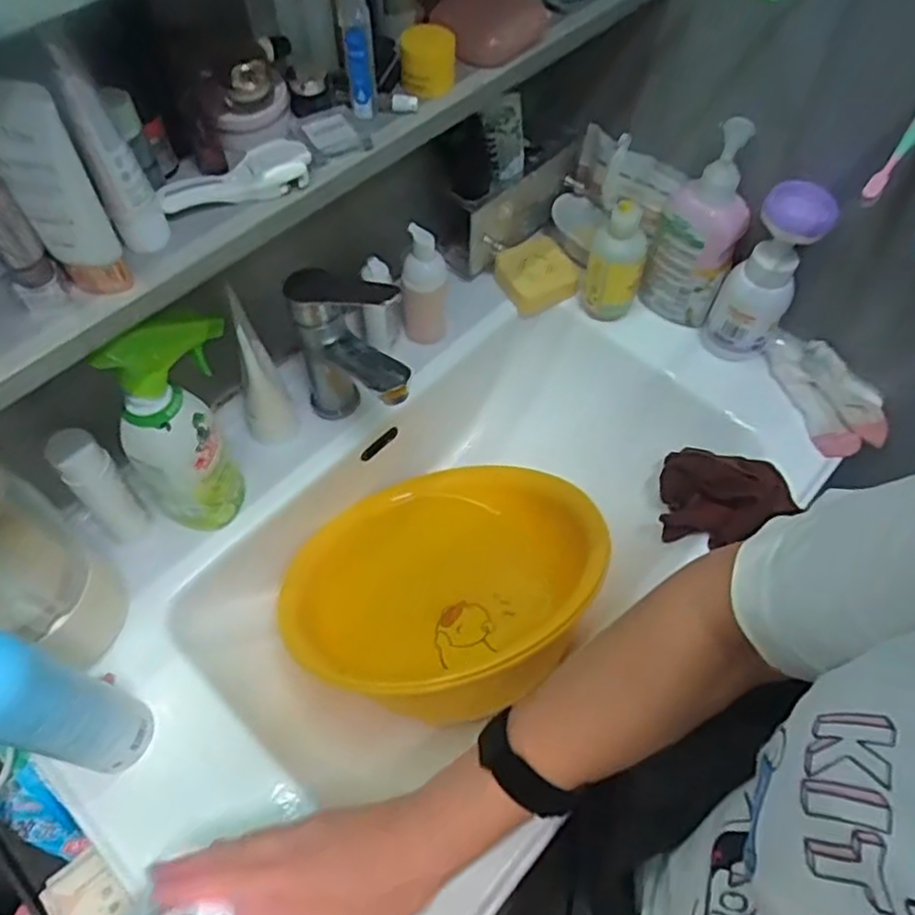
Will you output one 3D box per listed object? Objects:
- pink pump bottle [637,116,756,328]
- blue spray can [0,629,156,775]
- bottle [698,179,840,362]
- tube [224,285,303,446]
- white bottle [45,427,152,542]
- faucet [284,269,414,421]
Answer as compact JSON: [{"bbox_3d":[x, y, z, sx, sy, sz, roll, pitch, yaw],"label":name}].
[{"bbox_3d":[0.262,-0.249,0.752,0.084,0.203,0.088,23,61,13],"label":"pink pump bottle"},{"bbox_3d":[-0.274,0.166,0.472,0.053,0.230,0.062,17,60,9],"label":"blue spray can"},{"bbox_3d":[0.314,-0.184,0.724,0.069,0.178,0.064,30,63,16],"label":"bottle"},{"bbox_3d":[-0.190,-0.077,0.669,0.049,0.172,0.063,-22,61,-14],"label":"tube"},{"bbox_3d":[-0.305,0.029,0.612,0.038,0.140,0.034,-39,67,-22],"label":"white bottle"},{"bbox_3d":[-0.089,-0.083,0.659,0.144,0.183,0.063,40,66,21],"label":"faucet"}]

